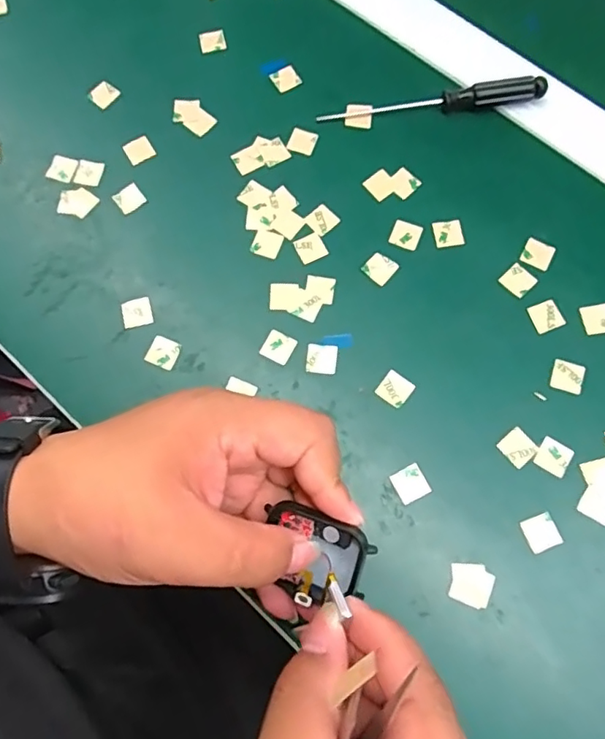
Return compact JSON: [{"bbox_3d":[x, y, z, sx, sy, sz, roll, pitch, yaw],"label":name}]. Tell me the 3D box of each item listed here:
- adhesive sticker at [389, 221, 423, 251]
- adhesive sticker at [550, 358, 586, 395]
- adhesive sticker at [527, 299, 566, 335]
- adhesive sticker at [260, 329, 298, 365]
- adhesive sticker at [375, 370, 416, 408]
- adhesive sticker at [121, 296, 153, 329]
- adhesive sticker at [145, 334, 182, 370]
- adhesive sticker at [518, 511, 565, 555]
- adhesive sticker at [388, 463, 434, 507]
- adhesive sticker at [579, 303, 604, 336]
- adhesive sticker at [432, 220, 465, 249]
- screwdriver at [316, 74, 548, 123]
[{"bbox_3d":[0.058,-0.075,0.306,0.016,0.004,0.016,22,81,3],"label":"adhesive sticker"},{"bbox_3d":[0.137,0.004,0.282,0.016,0.004,0.016,16,80,9],"label":"adhesive sticker"},{"bbox_3d":[0.130,-0.028,0.292,0.016,0.004,0.016,-21,79,-1],"label":"adhesive sticker"},{"bbox_3d":[-0.013,-0.012,0.290,0.016,0.004,0.016,27,77,4],"label":"adhesive sticker"},{"bbox_3d":[0.048,0.010,0.282,0.016,0.004,0.016,37,79,7],"label":"adhesive sticker"},{"bbox_3d":[-0.090,-0.031,0.296,0.015,0.004,0.016,-15,74,-3],"label":"adhesive sticker"},{"bbox_3d":[-0.074,-0.009,0.291,0.015,0.004,0.015,22,83,-3],"label":"adhesive sticker"},{"bbox_3d":[0.114,0.078,0.262,0.016,0.004,0.016,-23,76,-5],"label":"adhesive sticker"},{"bbox_3d":[0.053,0.057,0.269,0.016,0.004,0.016,-26,76,-7],"label":"adhesive sticker"},{"bbox_3d":[0.157,-0.027,0.290,0.015,0.004,0.016,-12,78,3],"label":"adhesive sticker"},{"bbox_3d":[0.082,-0.076,0.305,0.016,0.004,0.015,-8,74,-1],"label":"adhesive sticker"},{"bbox_3d":[0.077,-0.159,0.322,0.132,0.014,0.011,-4,74,0],"label":"screwdriver"}]

